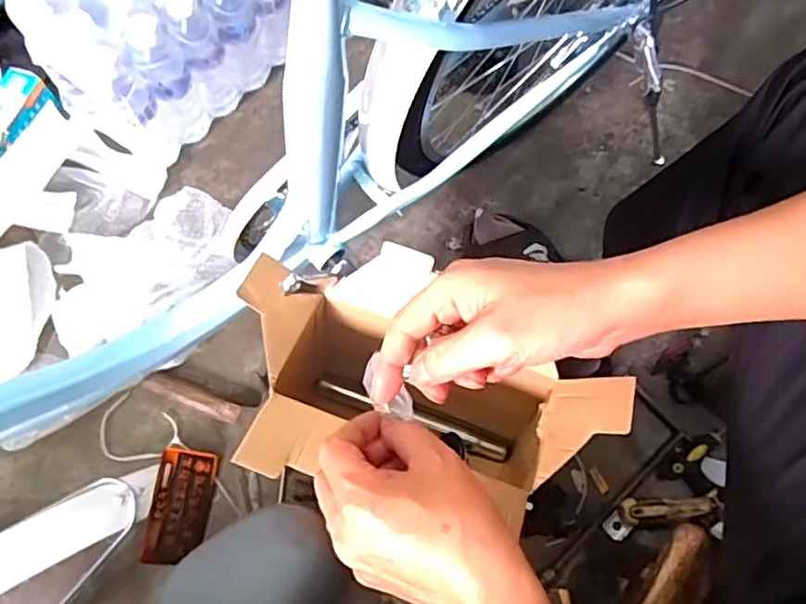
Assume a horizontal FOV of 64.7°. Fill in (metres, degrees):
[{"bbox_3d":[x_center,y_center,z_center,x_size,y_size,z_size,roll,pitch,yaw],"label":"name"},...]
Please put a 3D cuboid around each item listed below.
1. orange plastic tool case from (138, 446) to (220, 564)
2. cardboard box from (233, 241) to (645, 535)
[{"bbox_3d":[-0.264,0.241,0.756,0.069,0.021,0.129,21,67,-27],"label":"orange plastic tool case"},{"bbox_3d":[0.018,0.110,0.699,0.369,0.262,0.238,11,71,3],"label":"cardboard box"}]

